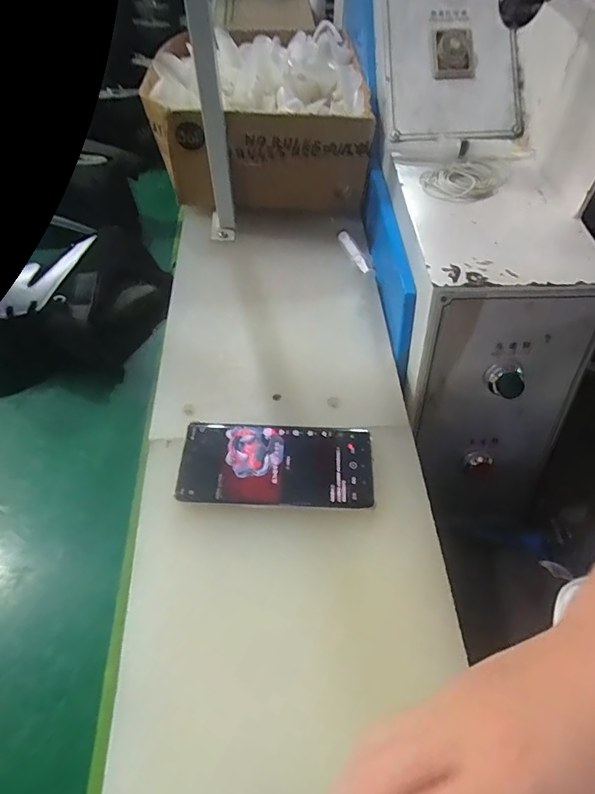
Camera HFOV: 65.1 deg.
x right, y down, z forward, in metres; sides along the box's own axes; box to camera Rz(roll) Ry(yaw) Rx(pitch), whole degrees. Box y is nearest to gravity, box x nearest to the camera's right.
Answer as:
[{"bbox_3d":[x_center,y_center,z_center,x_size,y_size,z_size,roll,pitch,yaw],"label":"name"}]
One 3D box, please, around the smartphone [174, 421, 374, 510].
[{"bbox_3d":[-0.018,0.057,0.395,0.158,0.013,0.075,3,54,2],"label":"smartphone"}]

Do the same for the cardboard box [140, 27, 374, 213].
[{"bbox_3d":[-0.050,-0.396,0.659,0.283,0.121,0.305,0,54,0],"label":"cardboard box"}]

